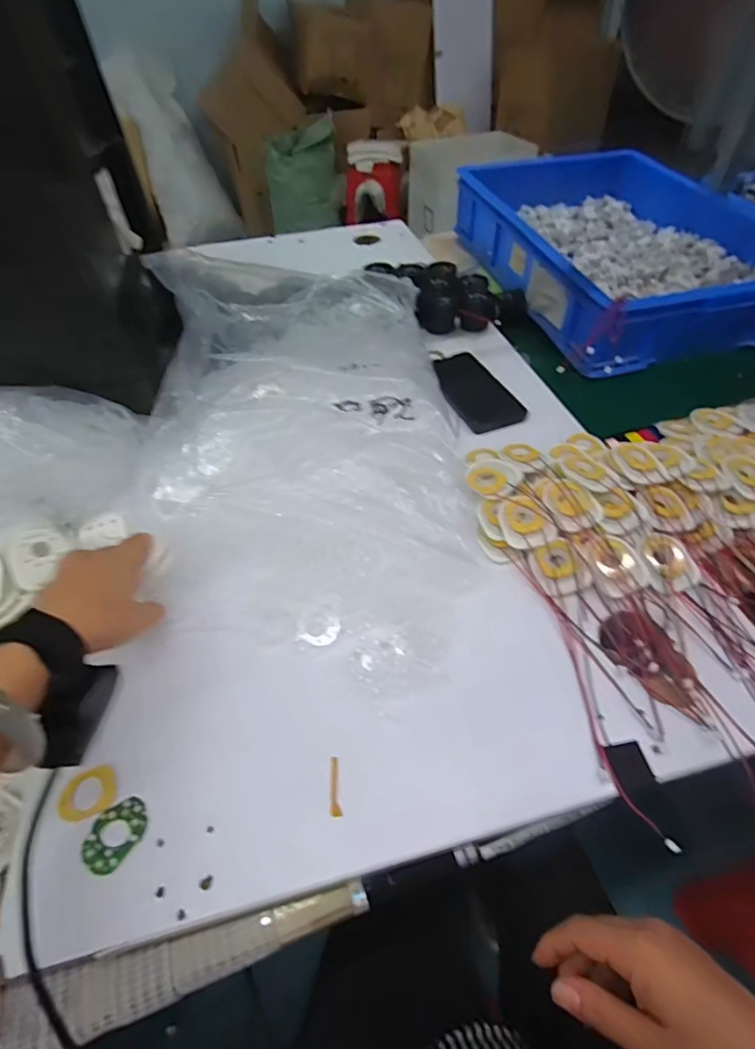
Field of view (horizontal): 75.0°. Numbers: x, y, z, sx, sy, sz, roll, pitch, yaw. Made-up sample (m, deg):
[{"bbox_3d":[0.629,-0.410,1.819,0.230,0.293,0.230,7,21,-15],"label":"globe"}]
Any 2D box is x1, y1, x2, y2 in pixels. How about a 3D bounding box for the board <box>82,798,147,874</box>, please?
[{"bbox_3d":[-0.182,0.213,0.340,0.034,0.004,0.045,15,53,12],"label":"board"}]

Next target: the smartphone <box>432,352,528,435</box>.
[{"bbox_3d":[0.128,-0.186,0.668,0.075,0.009,0.162,-18,53,-14],"label":"smartphone"}]

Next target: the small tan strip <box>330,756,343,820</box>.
[{"bbox_3d":[-0.031,0.189,0.357,0.008,0.004,0.041,-6,51,-4],"label":"small tan strip"}]

